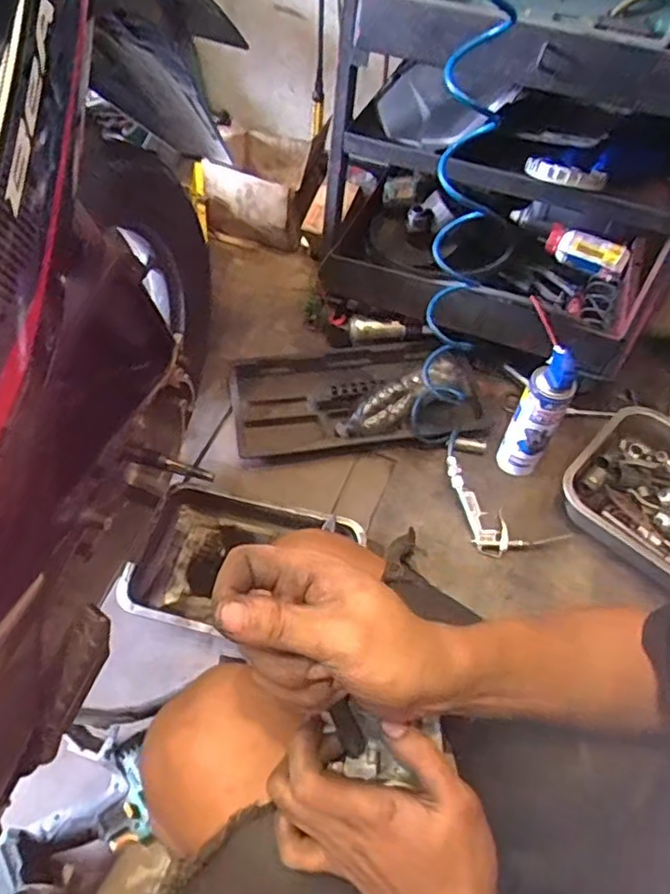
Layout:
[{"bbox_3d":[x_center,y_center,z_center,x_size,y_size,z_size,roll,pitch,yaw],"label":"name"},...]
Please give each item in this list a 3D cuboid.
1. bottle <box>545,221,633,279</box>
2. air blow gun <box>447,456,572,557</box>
[{"bbox_3d":[0.469,-0.368,1.177,0.158,0.053,0.050,37,60,20],"label":"bottle"},{"bbox_3d":[0.250,0.103,0.992,0.108,0.032,0.211,-39,82,-27],"label":"air blow gun"}]

